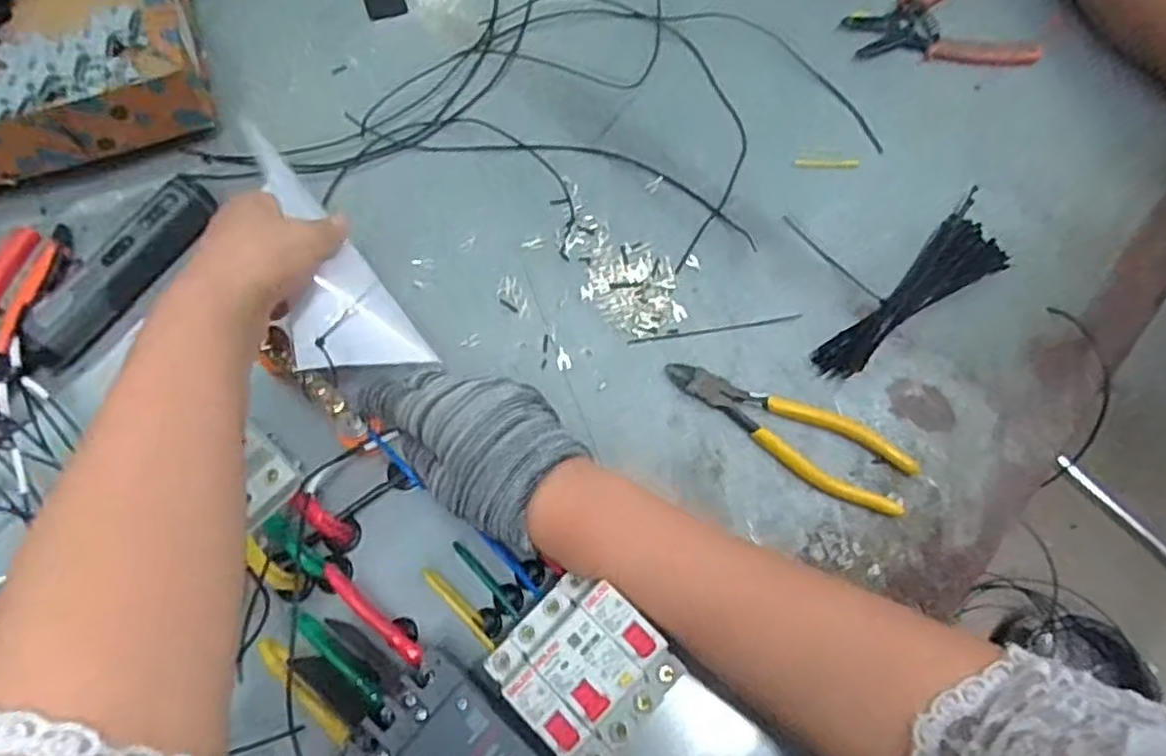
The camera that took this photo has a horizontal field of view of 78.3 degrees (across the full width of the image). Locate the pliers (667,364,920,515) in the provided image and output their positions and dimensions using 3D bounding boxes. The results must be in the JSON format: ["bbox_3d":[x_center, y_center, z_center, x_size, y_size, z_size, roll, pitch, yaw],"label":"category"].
[{"bbox_3d":[0.130,0.036,0.464,0.166,0.012,0.049,24,70,9],"label":"pliers"}]

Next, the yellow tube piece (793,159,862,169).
[{"bbox_3d":[0.186,-0.163,0.545,0.049,0.004,0.008,-3,68,-1],"label":"yellow tube piece"}]

